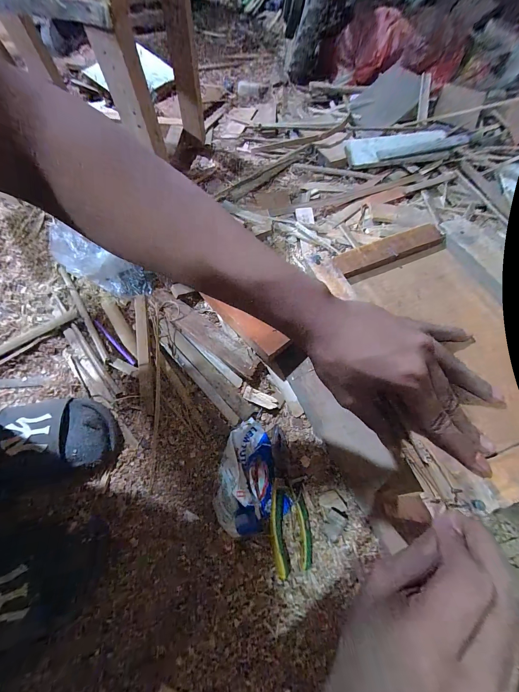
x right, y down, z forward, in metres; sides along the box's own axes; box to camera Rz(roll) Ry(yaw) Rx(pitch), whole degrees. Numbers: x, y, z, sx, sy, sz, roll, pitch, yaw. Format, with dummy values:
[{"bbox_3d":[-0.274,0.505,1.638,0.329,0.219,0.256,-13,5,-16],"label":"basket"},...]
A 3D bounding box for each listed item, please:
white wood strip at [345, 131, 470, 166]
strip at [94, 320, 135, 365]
[{"bbox_3d":[0.370,-0.523,0.711,0.286,0.016,0.087,-9,69,2],"label":"white wood strip"},{"bbox_3d":[-0.253,-0.005,0.481,0.116,0.010,0.009,42,73,18],"label":"strip"}]

